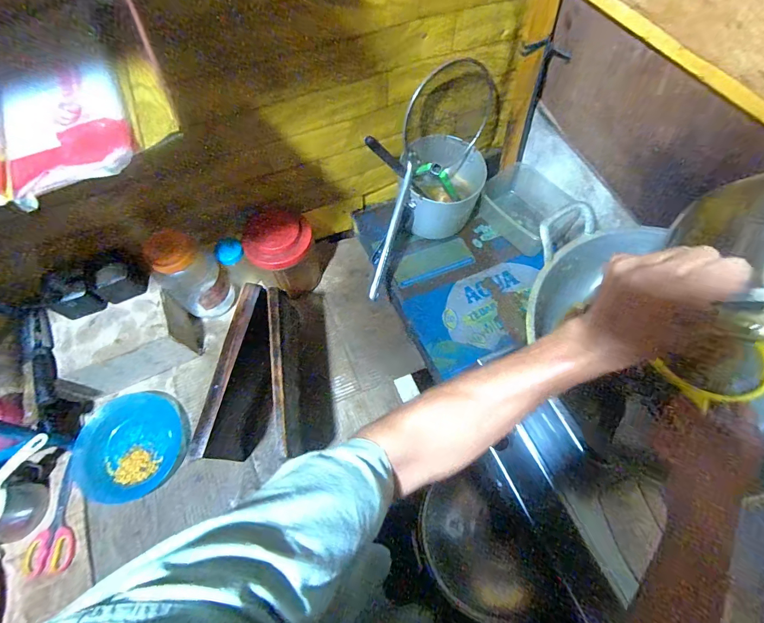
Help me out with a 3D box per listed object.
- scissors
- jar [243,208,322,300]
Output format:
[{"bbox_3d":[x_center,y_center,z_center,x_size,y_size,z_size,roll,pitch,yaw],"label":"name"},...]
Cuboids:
[{"bbox_3d":[-0.610,0.381,0.706,0.070,0.014,0.182,-15,65,-7],"label":"scissors"},{"bbox_3d":[-0.215,-0.122,0.845,0.135,0.155,0.128,0,64,0],"label":"jar"}]

